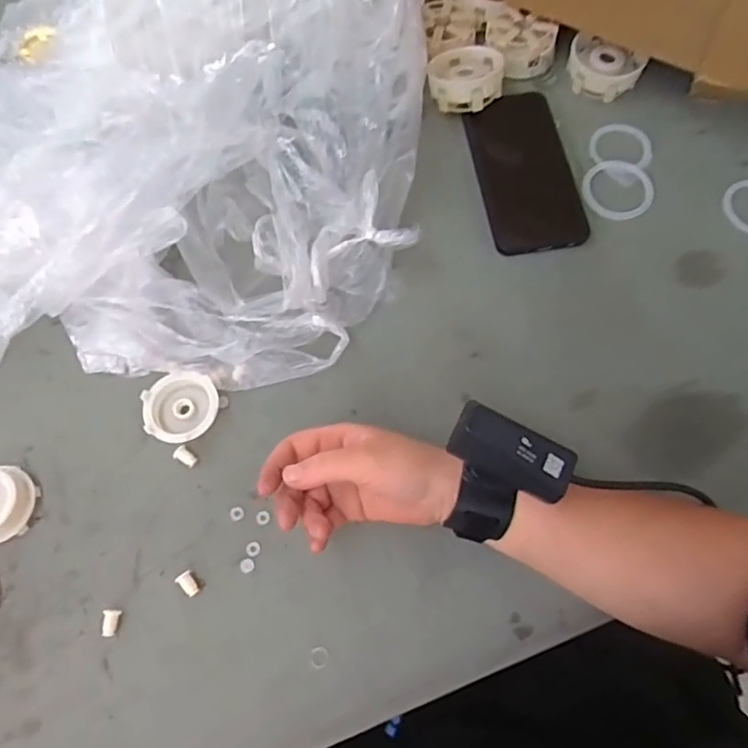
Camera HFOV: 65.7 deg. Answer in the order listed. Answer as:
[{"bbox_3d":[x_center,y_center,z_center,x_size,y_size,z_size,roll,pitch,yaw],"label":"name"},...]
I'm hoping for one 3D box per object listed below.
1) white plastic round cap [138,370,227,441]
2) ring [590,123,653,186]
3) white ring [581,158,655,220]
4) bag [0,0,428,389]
[{"bbox_3d":[-0.142,0.024,0.429,0.055,0.014,0.054,-1,69,2],"label":"white plastic round cap"},{"bbox_3d":[0.218,-0.199,0.513,0.056,0.010,0.060,-3,68,7],"label":"ring"},{"bbox_3d":[0.207,-0.159,0.496,0.059,0.009,0.056,1,72,-3],"label":"white ring"},{"bbox_3d":[-0.170,-0.208,0.458,0.404,0.134,0.420,4,69,4],"label":"bag"}]

